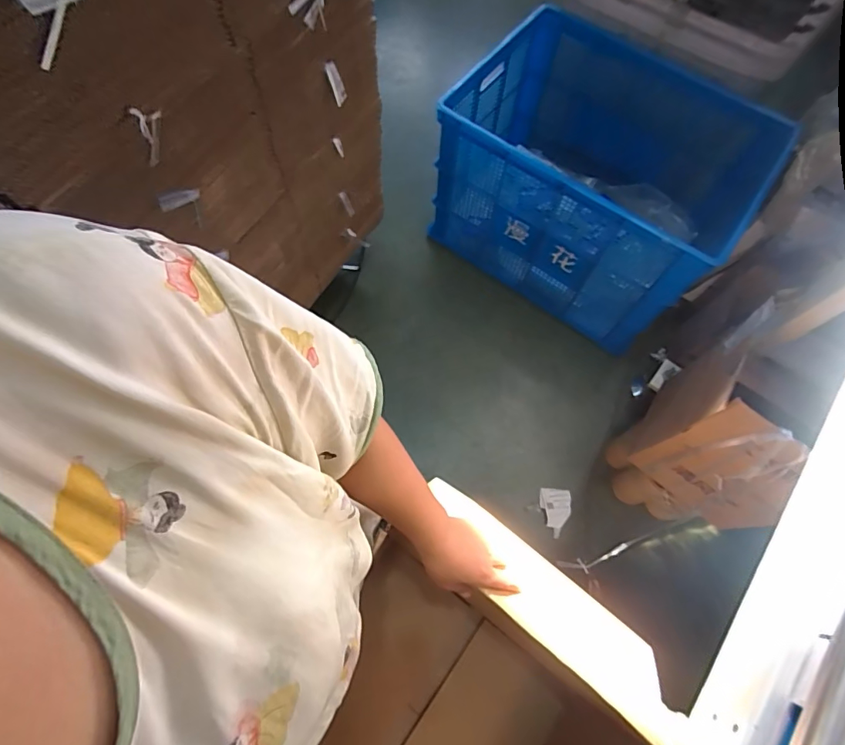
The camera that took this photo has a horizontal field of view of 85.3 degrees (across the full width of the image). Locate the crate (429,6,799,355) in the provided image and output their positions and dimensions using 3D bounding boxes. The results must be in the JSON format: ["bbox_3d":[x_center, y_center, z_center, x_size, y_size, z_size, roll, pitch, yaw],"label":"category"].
[{"bbox_3d":[0.492,-0.558,1.359,0.765,0.457,0.607,38,72,12],"label":"crate"}]

